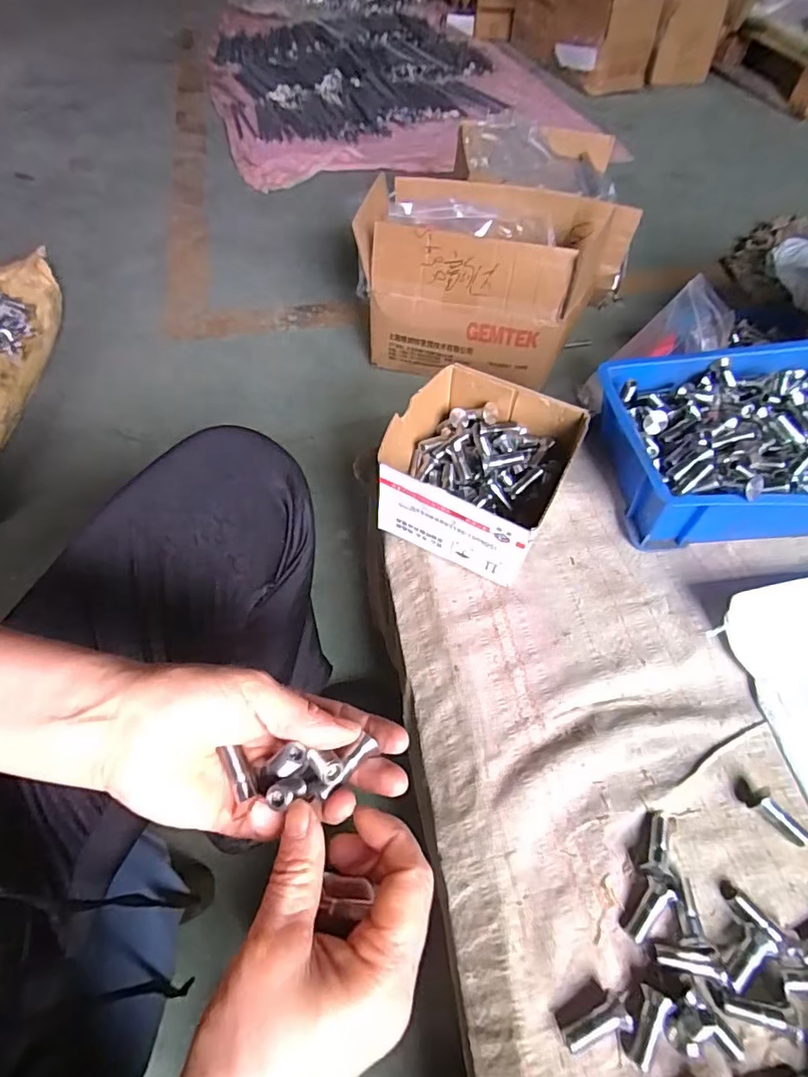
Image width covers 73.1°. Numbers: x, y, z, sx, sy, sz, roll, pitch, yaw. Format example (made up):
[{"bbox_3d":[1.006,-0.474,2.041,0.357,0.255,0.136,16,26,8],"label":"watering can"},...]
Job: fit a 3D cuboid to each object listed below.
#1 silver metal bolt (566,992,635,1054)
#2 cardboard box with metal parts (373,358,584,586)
[{"bbox_3d":[0.105,0.260,0.292,0.039,0.011,0.016,-13,56,-10],"label":"silver metal bolt"},{"bbox_3d":[0.062,-0.057,0.475,0.142,0.087,0.148,26,57,15],"label":"cardboard box with metal parts"}]

